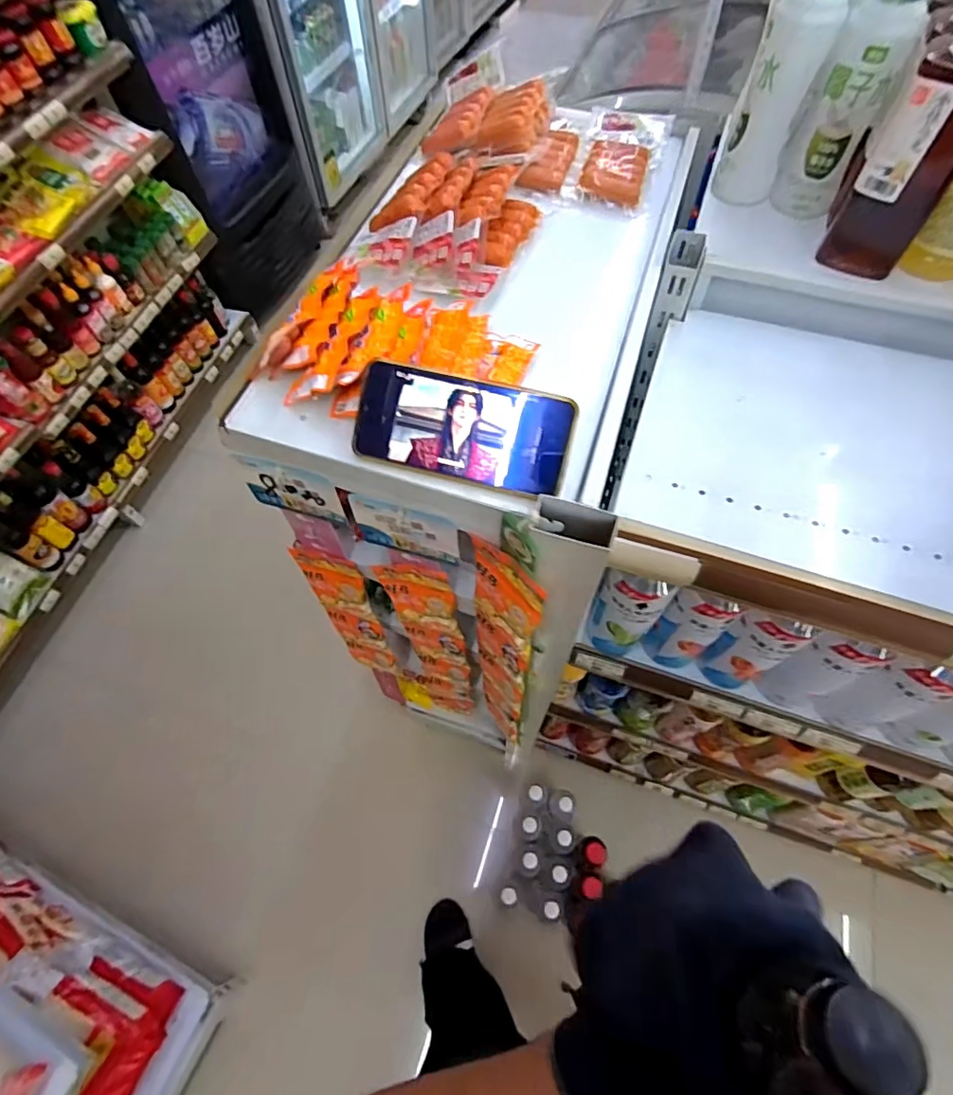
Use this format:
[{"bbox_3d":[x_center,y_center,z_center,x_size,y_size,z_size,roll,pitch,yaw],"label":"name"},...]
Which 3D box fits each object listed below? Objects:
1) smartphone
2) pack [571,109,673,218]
[{"bbox_3d":[-0.011,-0.089,0.409,0.161,0.004,0.073,14,100,6],"label":"smartphone"},{"bbox_3d":[0.167,-0.439,0.608,0.088,0.025,0.170,12,63,7],"label":"pack"}]

